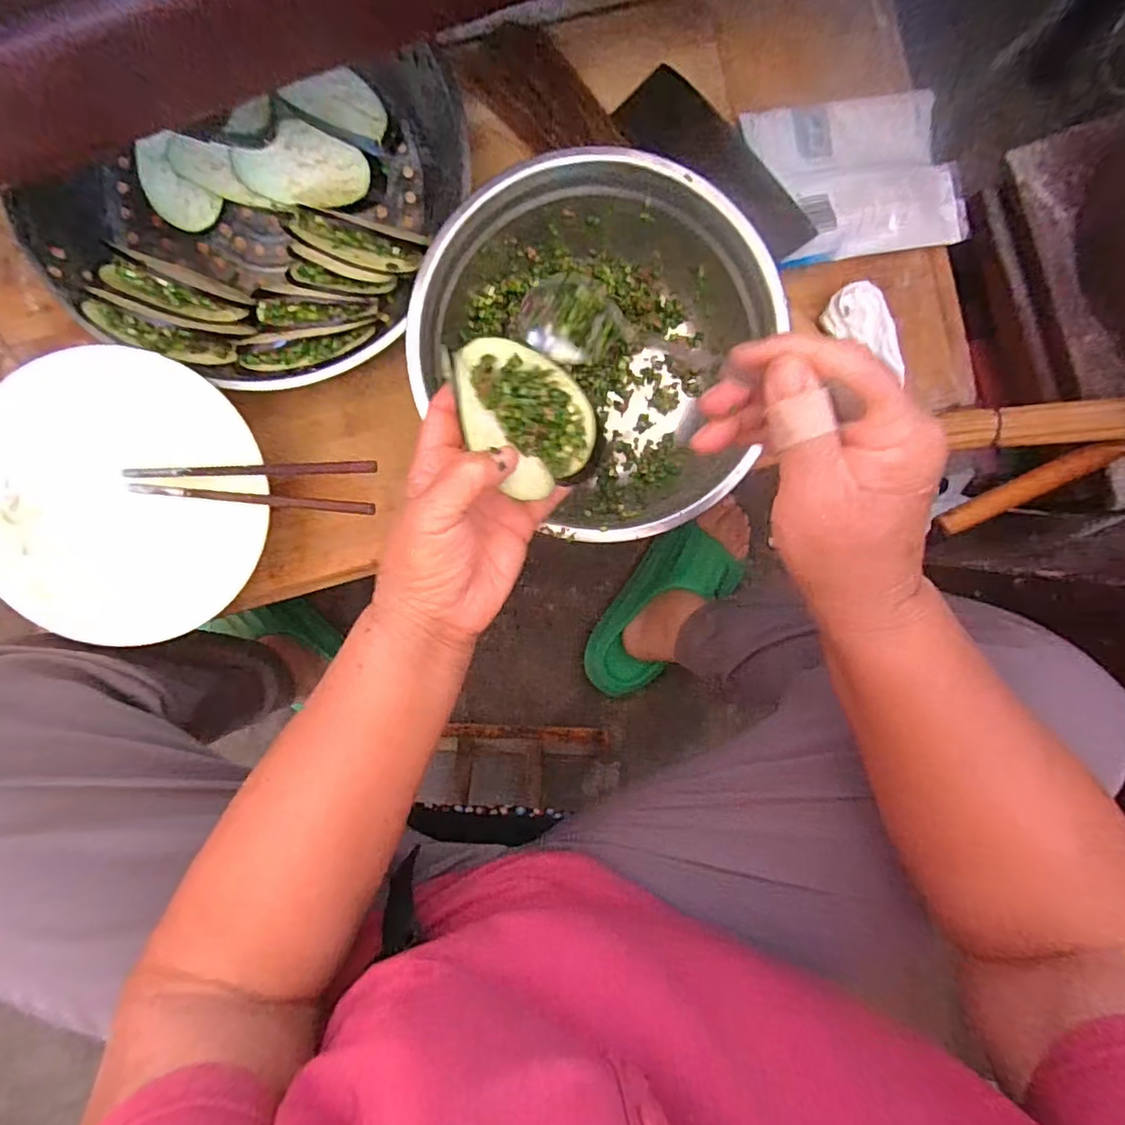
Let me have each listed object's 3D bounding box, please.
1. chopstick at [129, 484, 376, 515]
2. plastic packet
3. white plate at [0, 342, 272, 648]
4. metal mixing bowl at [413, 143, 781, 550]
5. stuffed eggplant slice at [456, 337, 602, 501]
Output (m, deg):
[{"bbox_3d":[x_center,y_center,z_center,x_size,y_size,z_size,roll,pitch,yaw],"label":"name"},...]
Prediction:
[{"bbox_3d":[-0.212,-0.043,0.378,0.162,0.011,0.008,5,93,-3],"label":"chopstick"},{"bbox_3d":[0.238,-0.309,0.447,0.166,0.015,0.120,-11,94,-2],"label":"plastic packet"},{"bbox_3d":[-0.294,-0.043,0.384,0.189,0.042,0.185,0,93,-2],"label":"white plate"},{"bbox_3d":[0.017,-0.146,0.405,0.227,0.079,0.242,0,93,-2],"label":"metal mixing bowl"},{"bbox_3d":[-0.022,-0.083,0.317,0.069,0.026,0.087,-23,105,-18],"label":"stuffed eggplant slice"}]

